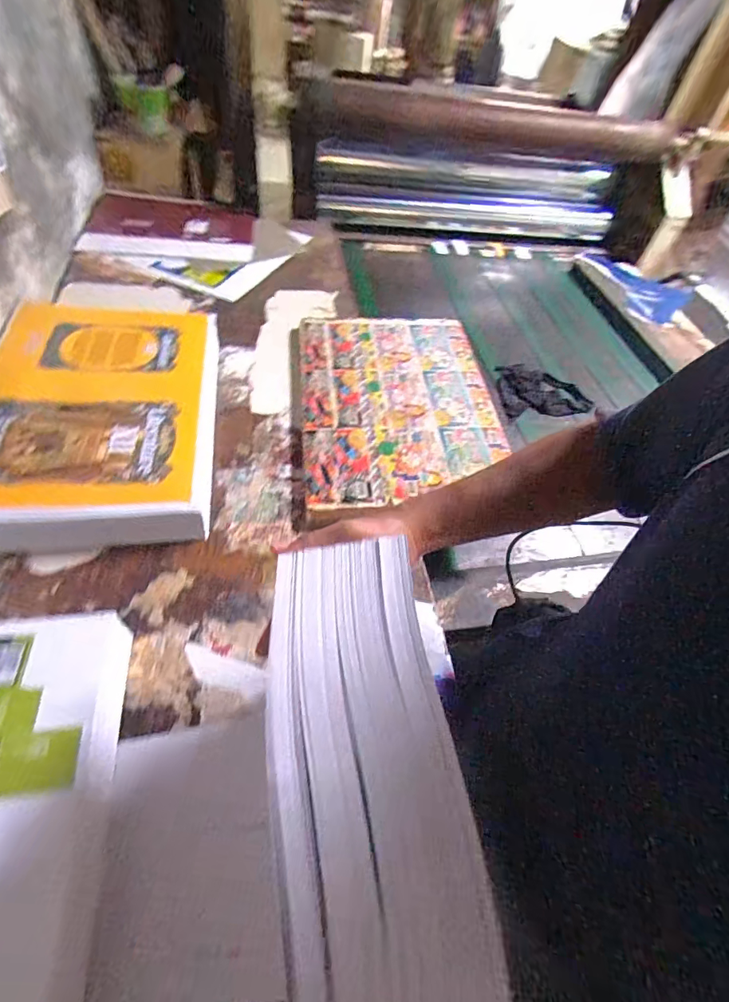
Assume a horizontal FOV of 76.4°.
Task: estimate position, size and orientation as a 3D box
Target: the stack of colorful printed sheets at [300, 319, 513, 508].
[{"bbox_3d":[0.059,-0.182,0.810,0.328,0.015,0.454,-3,53,-6],"label":"stack of colorful printed sheets"}]

